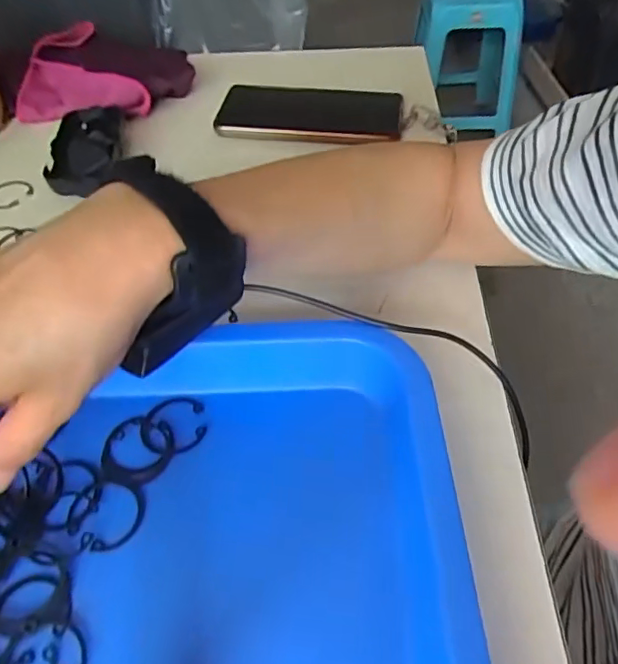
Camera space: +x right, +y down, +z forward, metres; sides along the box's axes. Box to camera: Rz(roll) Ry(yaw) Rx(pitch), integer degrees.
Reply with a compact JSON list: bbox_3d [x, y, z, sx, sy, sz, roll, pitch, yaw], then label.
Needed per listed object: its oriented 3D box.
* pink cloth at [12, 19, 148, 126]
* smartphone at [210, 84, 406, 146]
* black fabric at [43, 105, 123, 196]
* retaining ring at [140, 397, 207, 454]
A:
[{"bbox_3d":[-0.243,-0.256,0.556,0.110,0.033,0.183,-25,52,-20],"label":"pink cloth"},{"bbox_3d":[0.000,-0.200,0.509,0.163,0.012,0.077,7,57,8],"label":"smartphone"},{"bbox_3d":[-0.186,-0.154,0.472,0.053,0.026,0.130,-6,51,-3],"label":"black fabric"},{"bbox_3d":[-0.074,0.049,0.302,0.034,0.004,0.035,-1,47,1],"label":"retaining ring"}]

